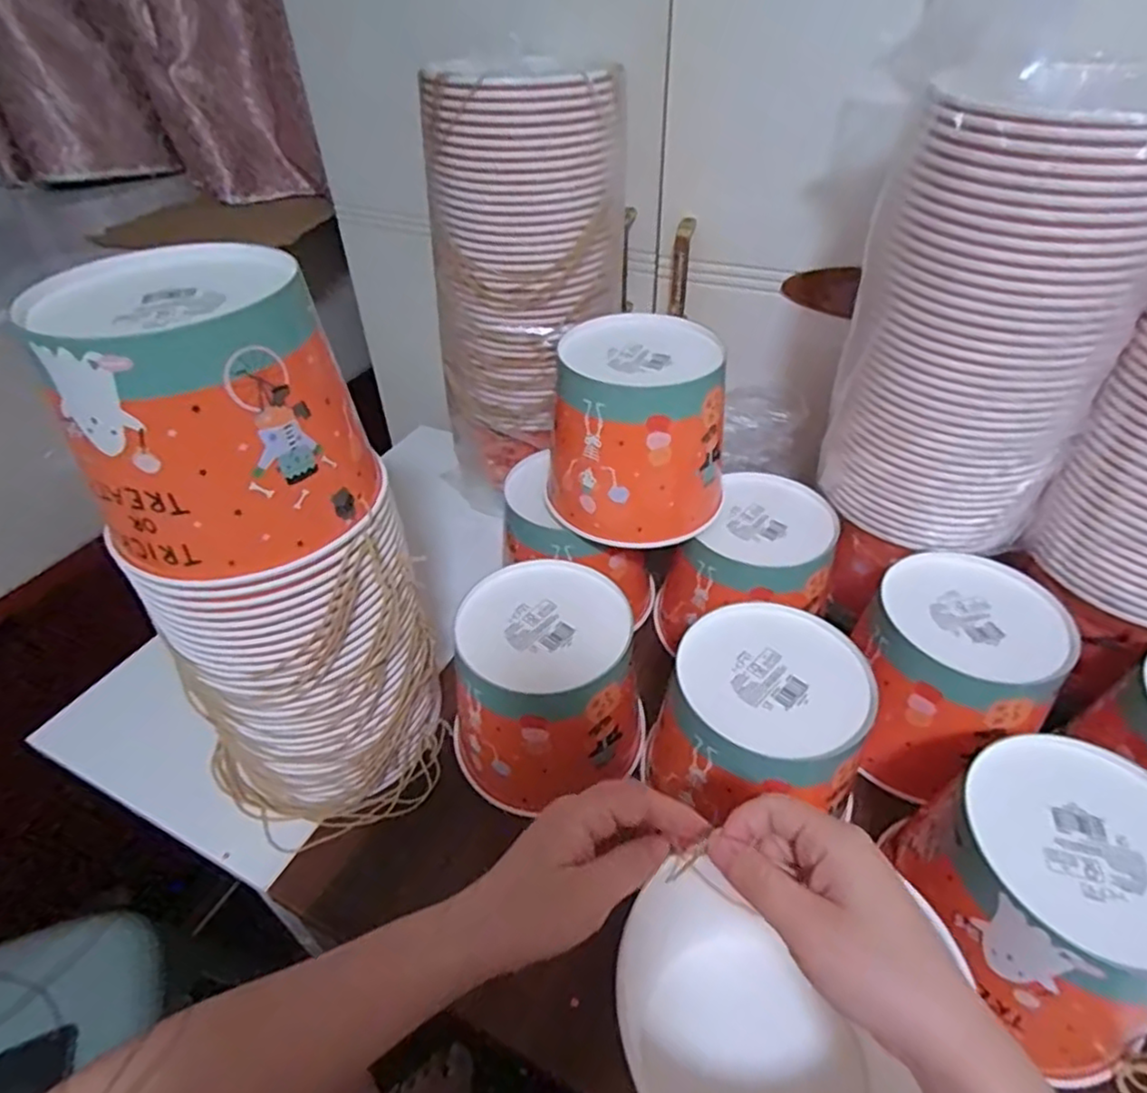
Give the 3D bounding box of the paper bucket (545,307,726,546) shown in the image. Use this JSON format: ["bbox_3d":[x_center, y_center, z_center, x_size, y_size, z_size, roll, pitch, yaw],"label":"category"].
[{"bbox_3d":[0.055,-0.099,0.538,0.134,0.130,0.136,8,42,11],"label":"paper bucket"}]

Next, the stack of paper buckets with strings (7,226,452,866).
[{"bbox_3d":[-0.191,0.024,0.424,0.144,0.375,0.166,32,52,32],"label":"stack of paper buckets with strings"}]

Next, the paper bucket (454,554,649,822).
[{"bbox_3d":[-0.022,0.109,0.505,0.142,0.121,0.147,-1,41,1],"label":"paper bucket"}]

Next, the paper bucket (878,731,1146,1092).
[{"bbox_3d":[0.279,0.206,0.381,0.137,0.119,0.136,-1,41,1],"label":"paper bucket"}]

